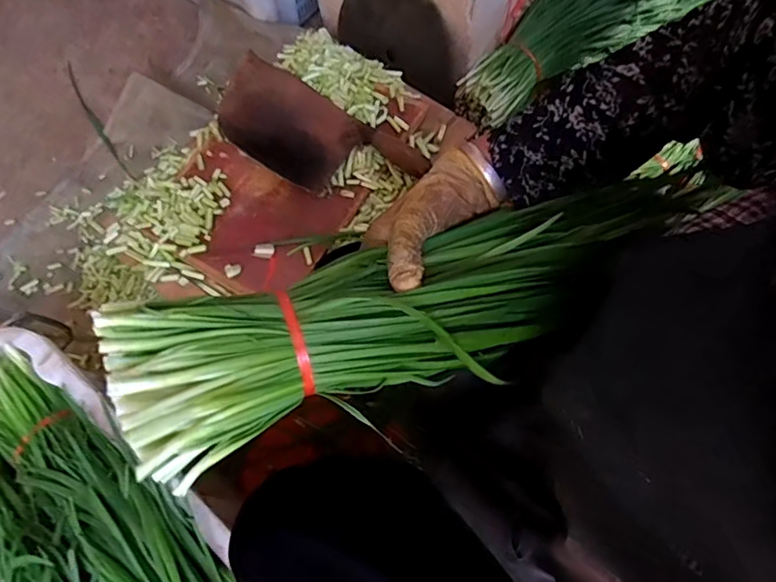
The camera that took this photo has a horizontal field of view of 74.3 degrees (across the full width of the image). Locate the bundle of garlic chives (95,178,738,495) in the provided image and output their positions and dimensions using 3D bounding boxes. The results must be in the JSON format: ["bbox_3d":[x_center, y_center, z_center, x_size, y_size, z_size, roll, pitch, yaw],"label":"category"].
[{"bbox_3d":[0.024,0.009,0.370,0.407,0.089,0.100,-19,68,-12],"label":"bundle of garlic chives"}]

